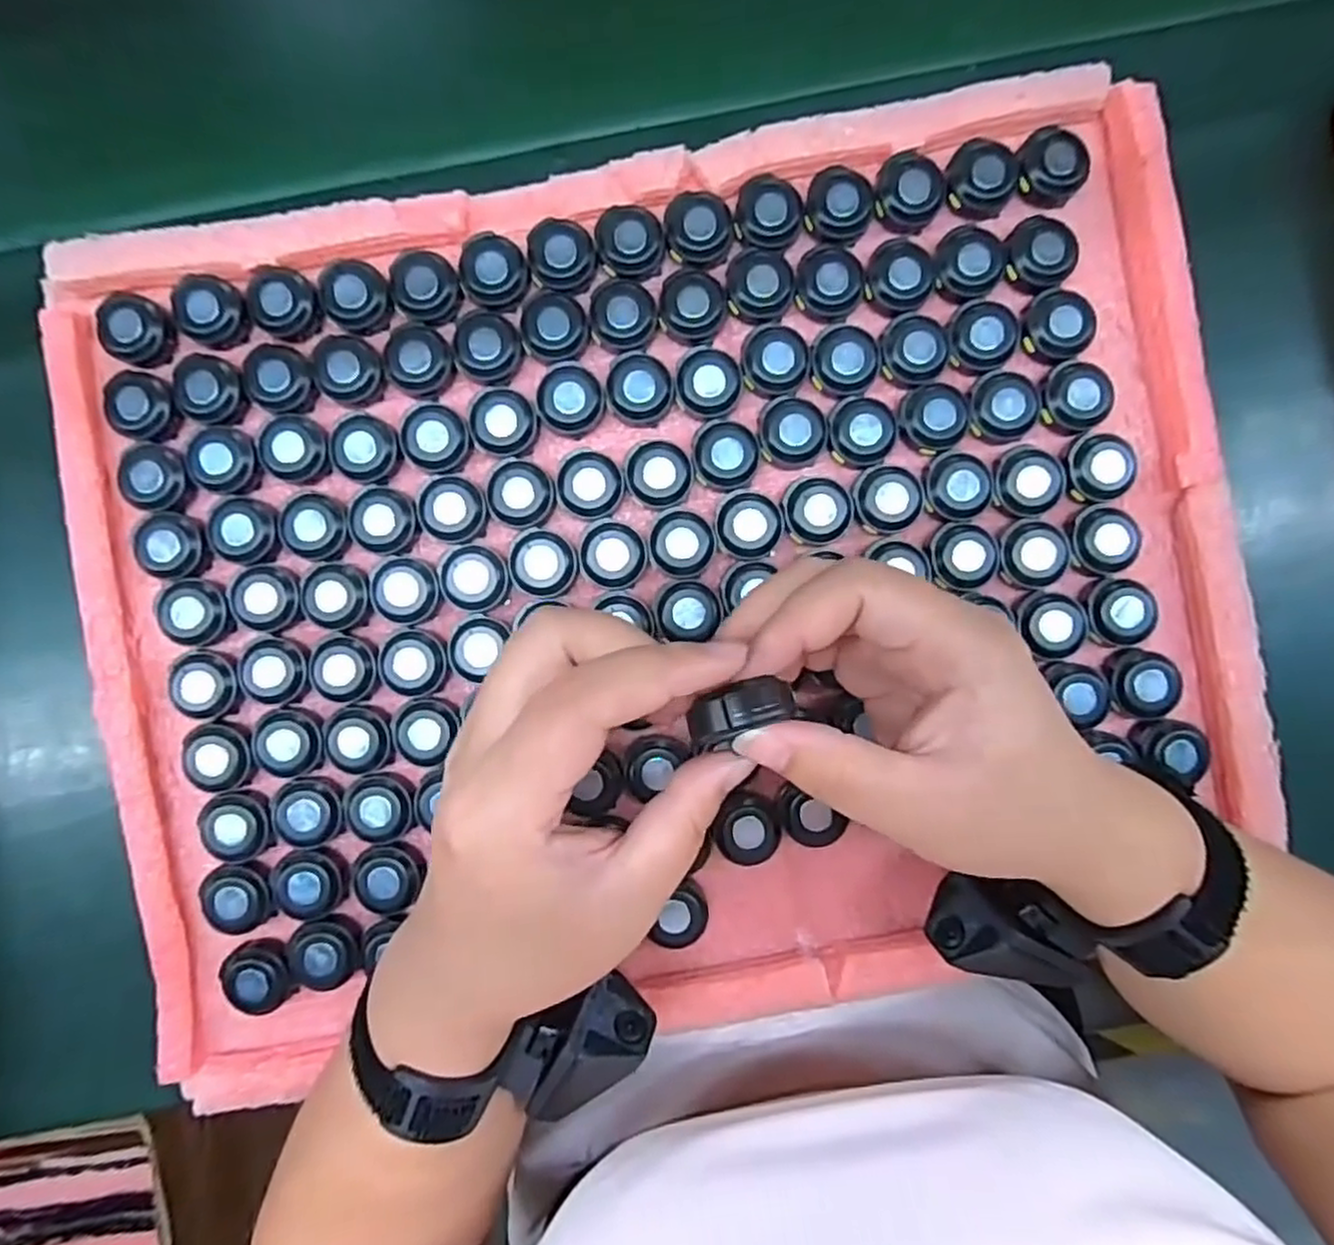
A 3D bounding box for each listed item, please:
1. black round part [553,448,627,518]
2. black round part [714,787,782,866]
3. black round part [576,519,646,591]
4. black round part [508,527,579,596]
[{"bbox_3d":[-0.033,-0.060,0.310,0.029,0.012,0.029,0,87,1],"label":"black round part"},{"bbox_3d":[0.036,0.089,0.309,0.026,0.015,0.030,43,88,3],"label":"black round part"},{"bbox_3d":[-0.024,-0.030,0.311,0.029,0.010,0.030,0,87,1],"label":"black round part"},{"bbox_3d":[-0.054,-0.026,0.311,0.029,0.013,0.030,0,87,1],"label":"black round part"}]

